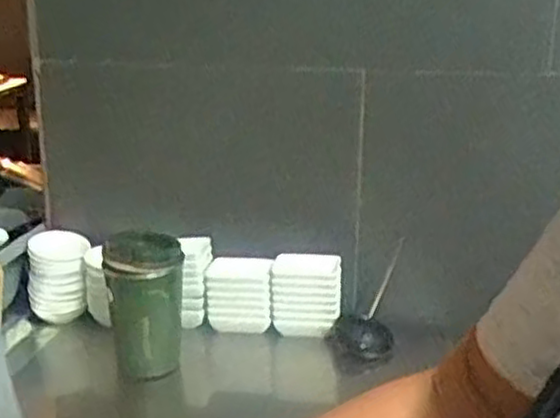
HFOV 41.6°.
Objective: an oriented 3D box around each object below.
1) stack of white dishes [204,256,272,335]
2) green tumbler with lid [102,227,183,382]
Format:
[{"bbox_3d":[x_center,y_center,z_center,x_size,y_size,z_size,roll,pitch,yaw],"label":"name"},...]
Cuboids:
[{"bbox_3d":[-0.050,0.107,0.909,0.078,0.077,0.050,2,16,3],"label":"stack of white dishes"},{"bbox_3d":[-0.141,0.103,0.793,0.077,0.147,0.071,-3,16,-11],"label":"green tumbler with lid"}]

